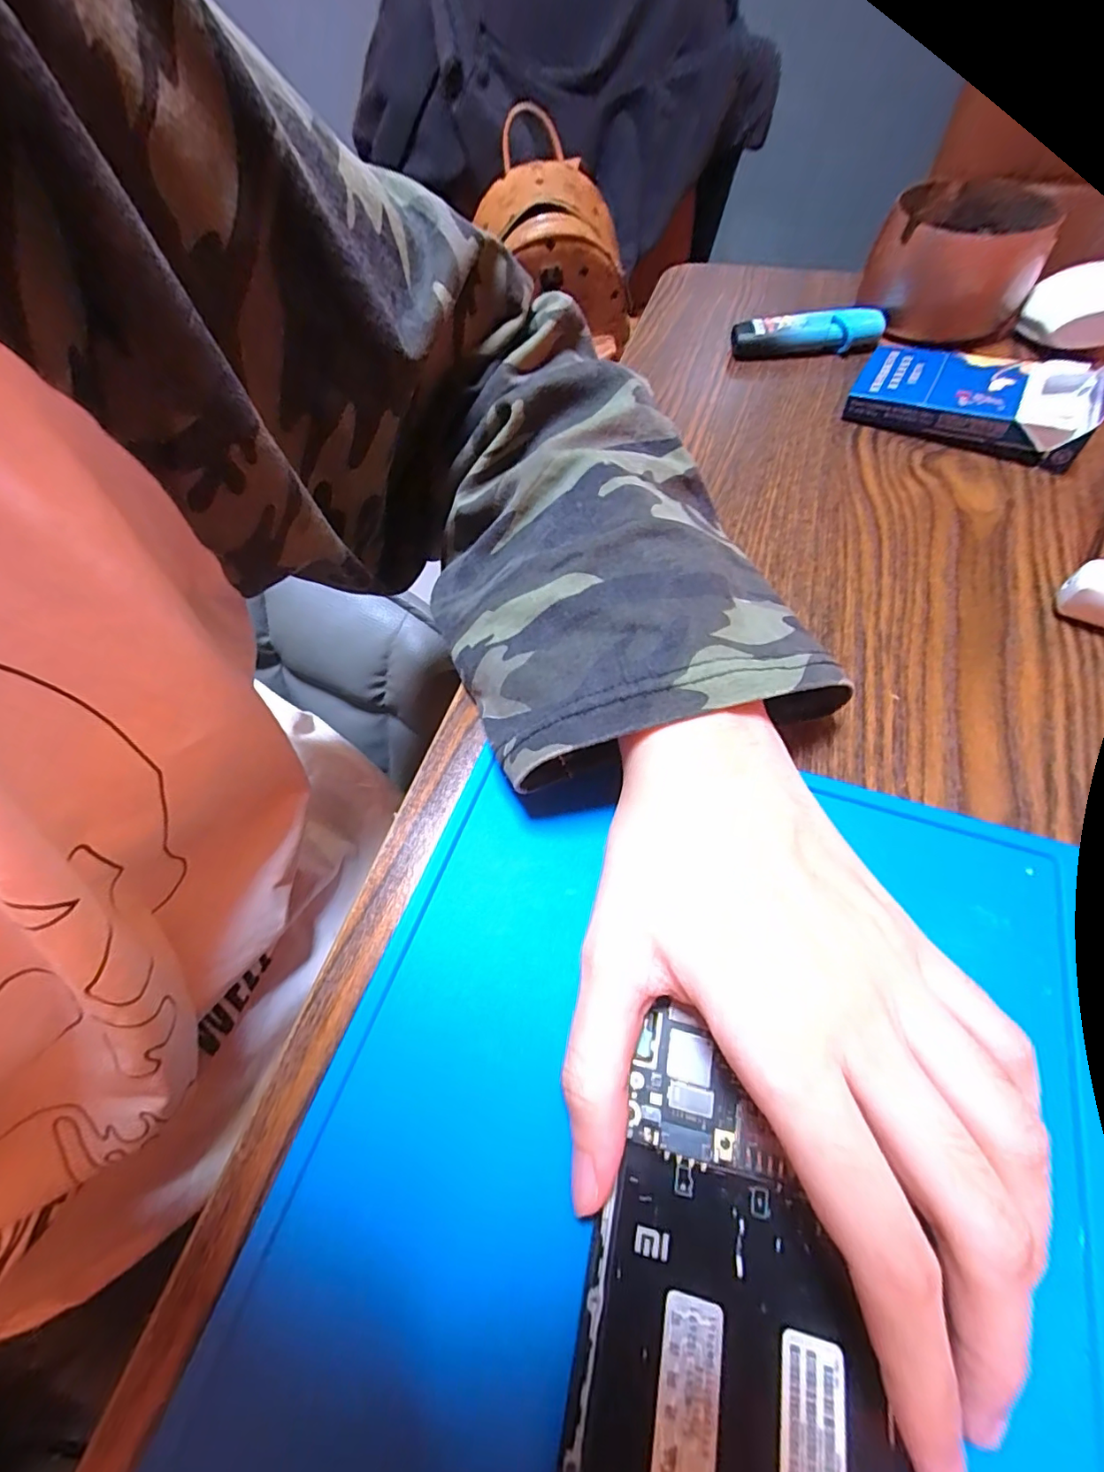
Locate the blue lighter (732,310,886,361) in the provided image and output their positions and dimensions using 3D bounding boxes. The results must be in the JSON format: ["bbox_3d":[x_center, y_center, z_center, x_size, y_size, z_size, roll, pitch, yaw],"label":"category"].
[{"bbox_3d":[0.149,-0.234,0.316,0.081,0.018,0.021,3,61,5],"label":"blue lighter"}]

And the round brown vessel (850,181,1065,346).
[{"bbox_3d":[0.229,-0.272,0.310,0.084,0.053,0.081,17,63,12],"label":"round brown vessel"}]

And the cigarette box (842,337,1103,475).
[{"bbox_3d":[0.211,-0.171,0.273,0.105,0.023,0.057,26,65,17],"label":"cigarette box"}]

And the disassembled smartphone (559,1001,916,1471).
[{"bbox_3d":[0.042,0.138,0.115,0.071,0.006,0.126,10,62,9],"label":"disassembled smartphone"}]

